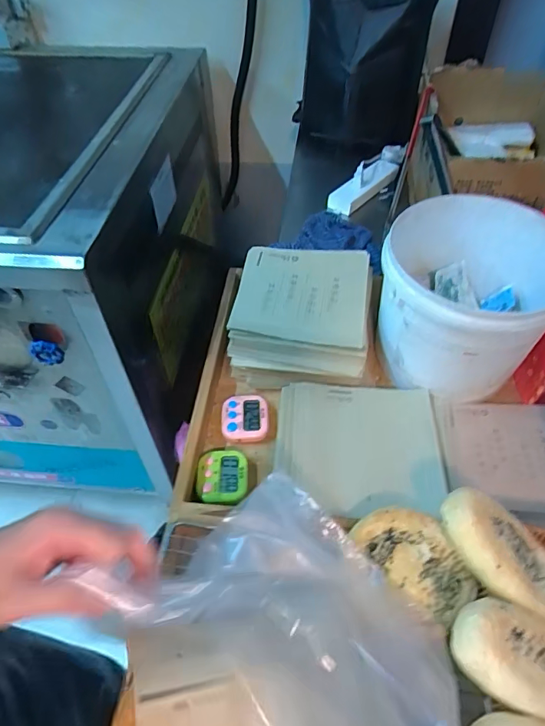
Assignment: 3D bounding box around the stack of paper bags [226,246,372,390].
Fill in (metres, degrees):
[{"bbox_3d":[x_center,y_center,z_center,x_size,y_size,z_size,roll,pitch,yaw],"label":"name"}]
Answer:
[{"bbox_3d":[0.040,-0.068,0.654,0.179,0.094,0.187,7,50,7],"label":"stack of paper bags"}]

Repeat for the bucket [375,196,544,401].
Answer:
[{"bbox_3d":[0.245,-0.072,0.598,0.200,0.173,0.201,22,53,19],"label":"bucket"}]

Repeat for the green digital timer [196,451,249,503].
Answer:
[{"bbox_3d":[-0.060,0.135,0.548,0.059,0.013,0.065,2,50,3],"label":"green digital timer"}]

